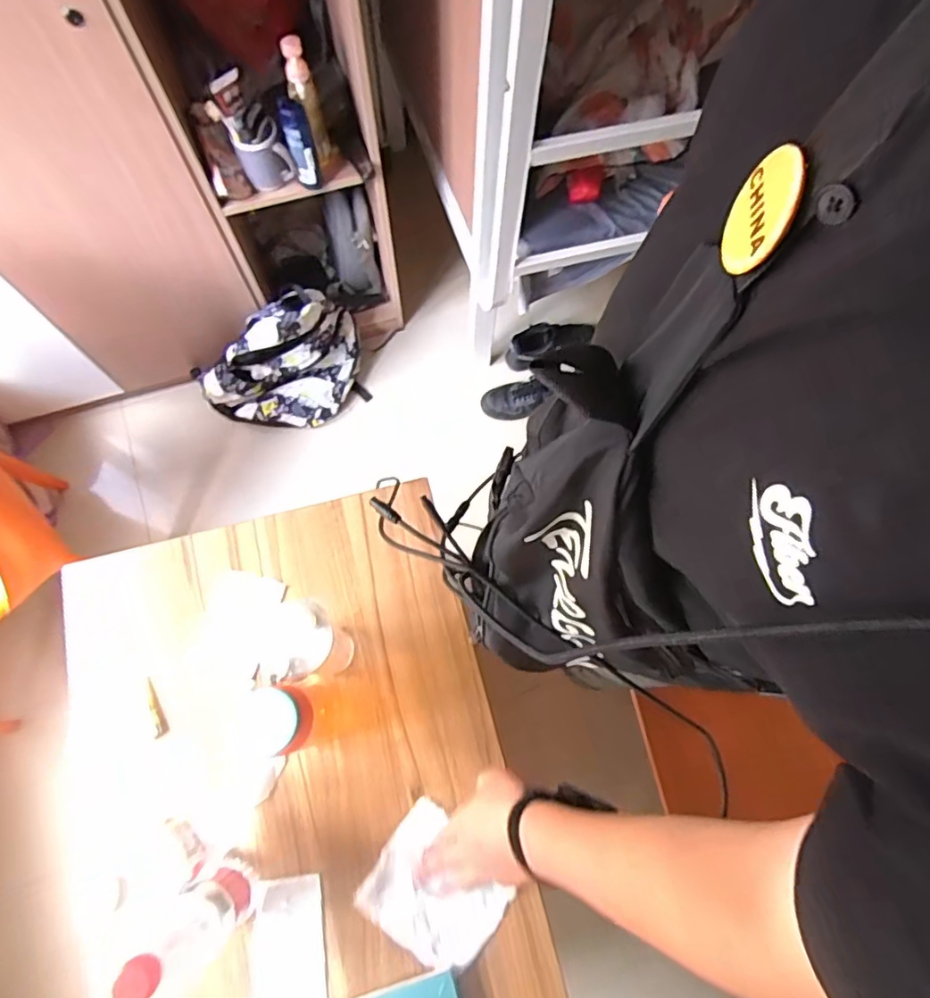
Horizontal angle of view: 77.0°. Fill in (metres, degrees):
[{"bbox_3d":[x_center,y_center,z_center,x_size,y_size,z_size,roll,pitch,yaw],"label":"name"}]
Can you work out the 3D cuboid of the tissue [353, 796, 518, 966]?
[{"bbox_3d":[-0.032,0.435,0.651,0.143,0.012,0.126,38,75,10],"label":"tissue"}]

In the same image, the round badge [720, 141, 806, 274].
[{"bbox_3d":[0.109,-0.106,0.215,0.004,0.041,0.039,12,61,-11],"label":"round badge"}]

